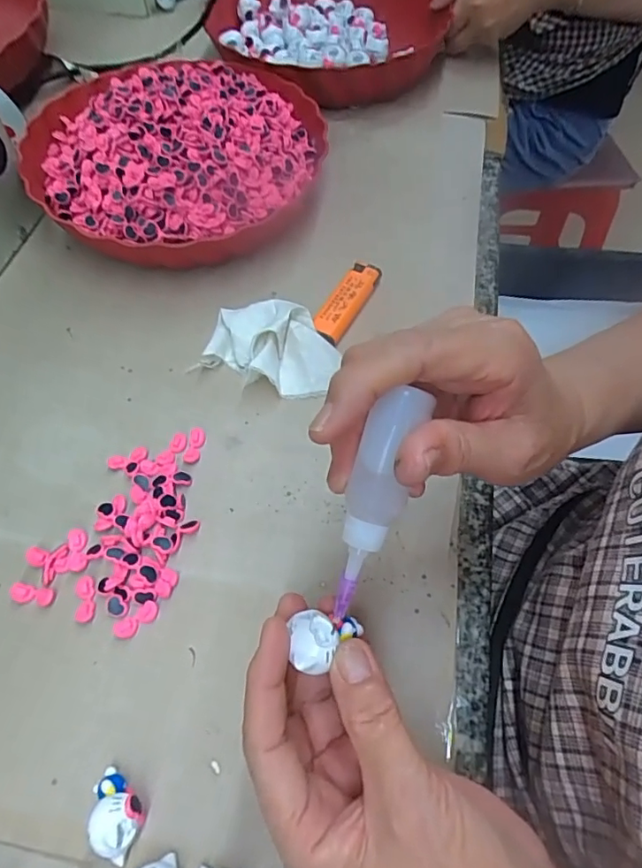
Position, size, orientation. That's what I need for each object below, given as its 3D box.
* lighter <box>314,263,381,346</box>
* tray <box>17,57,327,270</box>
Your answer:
[{"bbox_3d":[0.019,-0.098,0.393,0.023,0.008,0.080,25,61,13],"label":"lighter"},{"bbox_3d":[-0.115,-0.225,0.438,0.236,0.067,0.236,-11,60,-8],"label":"tray"}]

